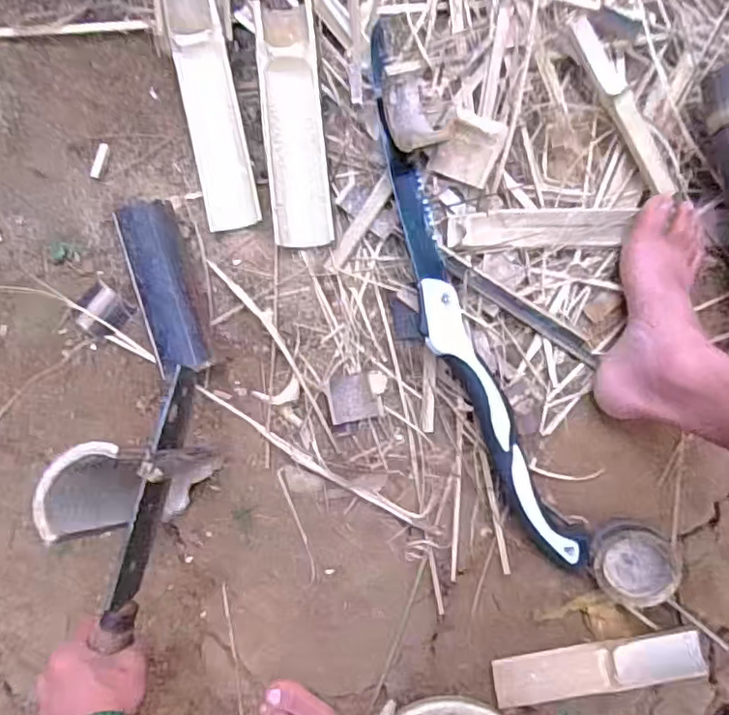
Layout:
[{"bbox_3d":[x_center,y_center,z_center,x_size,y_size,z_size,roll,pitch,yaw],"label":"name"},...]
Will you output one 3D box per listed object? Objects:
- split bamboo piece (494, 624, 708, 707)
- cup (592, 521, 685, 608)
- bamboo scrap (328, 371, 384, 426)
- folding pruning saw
[{"bbox_3d":[0.243,0.320,0.629,0.215,0.019,0.049,-8,87,0],"label":"split bamboo piece"},{"bbox_3d":[0.272,0.208,0.629,0.086,0.050,0.078,38,89,6],"label":"cup"},{"bbox_3d":[-0.010,0.042,0.649,0.053,0.009,0.050,-11,92,-15],"label":"bamboo scrap"},{"bbox_3d":[0.096,-0.060,0.644,0.084,0.045,0.614,-22,88,-1],"label":"folding pruning saw"}]

